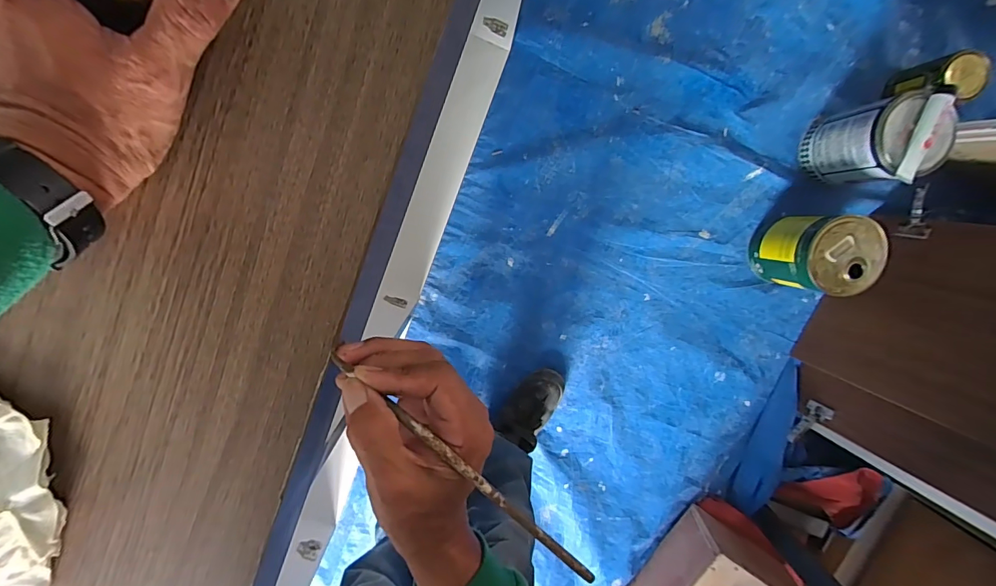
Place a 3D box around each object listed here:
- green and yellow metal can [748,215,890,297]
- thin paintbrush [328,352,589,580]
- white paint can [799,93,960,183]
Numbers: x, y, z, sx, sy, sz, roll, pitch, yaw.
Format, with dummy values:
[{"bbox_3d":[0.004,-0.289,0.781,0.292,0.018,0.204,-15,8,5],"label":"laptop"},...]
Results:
[{"bbox_3d":[0.683,-0.088,0.960,0.145,0.224,0.152,0,99,-2],"label":"green and yellow metal can"},{"bbox_3d":[-0.025,0.095,0.249,0.189,0.007,0.007,38,96,9],"label":"thin paintbrush"},{"bbox_3d":[0.795,-0.318,0.923,0.171,0.224,0.156,0,99,-2],"label":"white paint can"}]

